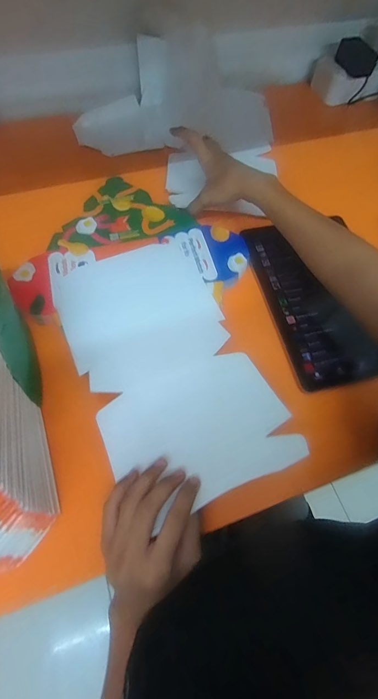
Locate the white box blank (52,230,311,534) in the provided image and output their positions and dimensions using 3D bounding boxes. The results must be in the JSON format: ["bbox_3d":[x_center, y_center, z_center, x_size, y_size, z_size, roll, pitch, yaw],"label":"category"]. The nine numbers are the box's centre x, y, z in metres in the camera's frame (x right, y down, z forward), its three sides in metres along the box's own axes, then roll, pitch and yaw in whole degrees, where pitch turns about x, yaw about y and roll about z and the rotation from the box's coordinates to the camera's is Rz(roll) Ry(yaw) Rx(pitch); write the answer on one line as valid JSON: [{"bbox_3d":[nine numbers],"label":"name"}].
[{"bbox_3d":[-0.030,0.000,0.359,0.177,0.049,0.309,-20,67,-12],"label":"white box blank"}]

